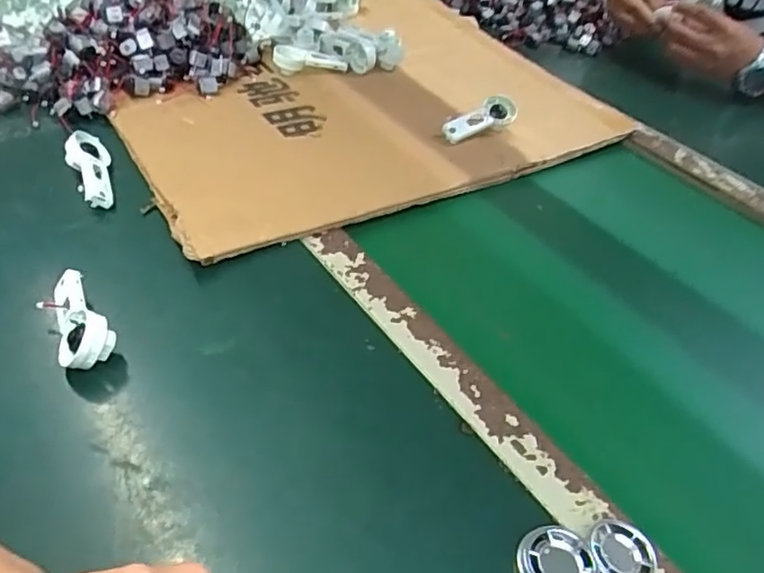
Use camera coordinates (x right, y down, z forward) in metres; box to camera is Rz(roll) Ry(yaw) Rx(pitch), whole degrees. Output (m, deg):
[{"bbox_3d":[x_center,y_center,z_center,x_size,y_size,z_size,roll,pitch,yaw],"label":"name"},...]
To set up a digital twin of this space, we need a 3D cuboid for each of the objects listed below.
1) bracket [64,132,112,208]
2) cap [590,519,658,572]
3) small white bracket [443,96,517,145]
[{"bbox_3d":[-0.270,-0.110,0.568,0.036,0.025,0.093,-14,59,-21],"label":"bracket"},{"bbox_3d":[0.137,0.153,0.348,0.038,0.012,0.038,4,43,-3],"label":"cap"},{"bbox_3d":[0.111,-0.191,0.693,0.092,0.033,0.021,-19,49,-25],"label":"small white bracket"}]

